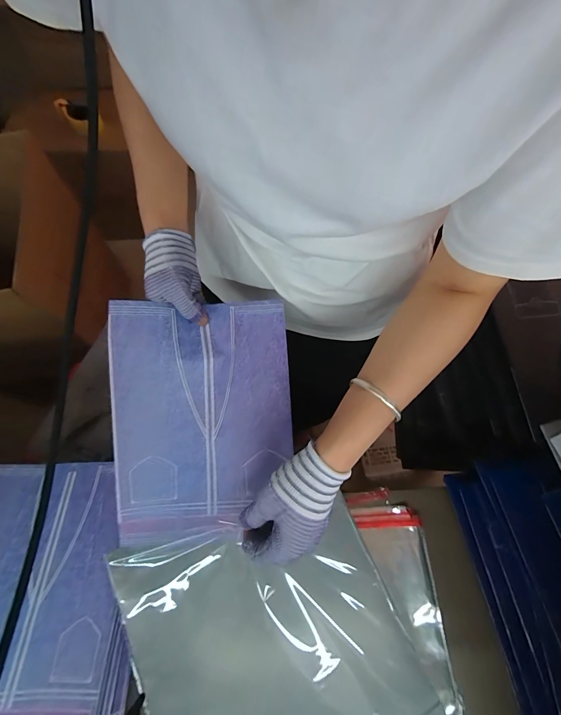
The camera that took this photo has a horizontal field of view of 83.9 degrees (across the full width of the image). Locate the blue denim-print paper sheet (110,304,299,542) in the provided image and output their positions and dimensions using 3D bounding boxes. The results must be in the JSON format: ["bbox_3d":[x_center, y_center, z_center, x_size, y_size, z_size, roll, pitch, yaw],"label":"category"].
[{"bbox_3d":[-0.091,0.074,0.370,0.199,0.025,0.272,-1,92,-9],"label":"blue denim-print paper sheet"}]

